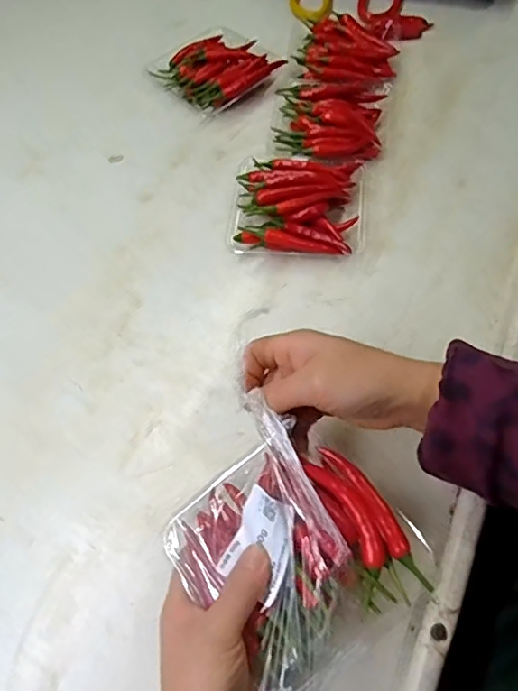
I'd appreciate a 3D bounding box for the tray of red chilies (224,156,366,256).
[{"bbox_3d":[0.036,-0.136,0.523,0.125,0.035,0.114,4,61,6],"label":"tray of red chilies"}]

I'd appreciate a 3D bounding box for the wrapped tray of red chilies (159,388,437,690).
[{"bbox_3d":[0.020,0.117,0.333,0.127,0.035,0.130,-45,62,1],"label":"wrapped tray of red chilies"}]

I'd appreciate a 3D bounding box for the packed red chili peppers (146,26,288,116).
[{"bbox_3d":[-0.049,-0.327,0.642,0.124,0.028,0.118,-38,65,-17],"label":"packed red chili peppers"}]

